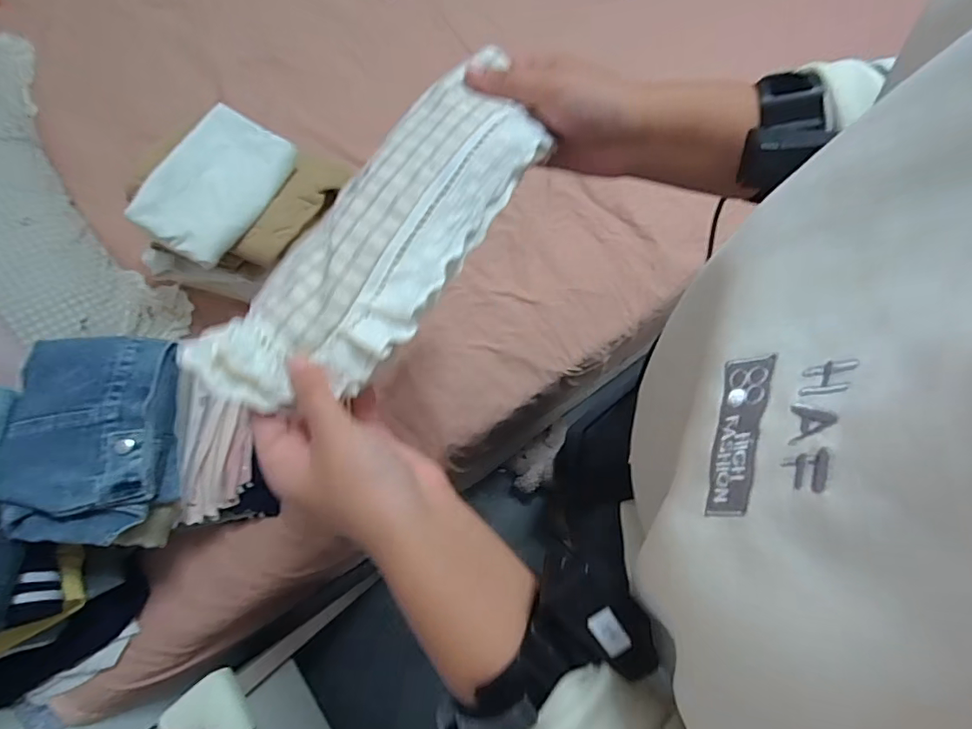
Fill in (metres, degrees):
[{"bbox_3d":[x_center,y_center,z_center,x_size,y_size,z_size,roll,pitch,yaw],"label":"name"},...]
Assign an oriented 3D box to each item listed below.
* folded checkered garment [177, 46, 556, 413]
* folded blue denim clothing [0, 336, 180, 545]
[{"bbox_3d":[-0.057,-0.075,0.299,0.095,0.027,0.242,36,78,8],"label":"folded checkered garment"},{"bbox_3d":[-0.448,0.080,0.589,0.157,0.075,0.236,-1,76,-1],"label":"folded blue denim clothing"}]

